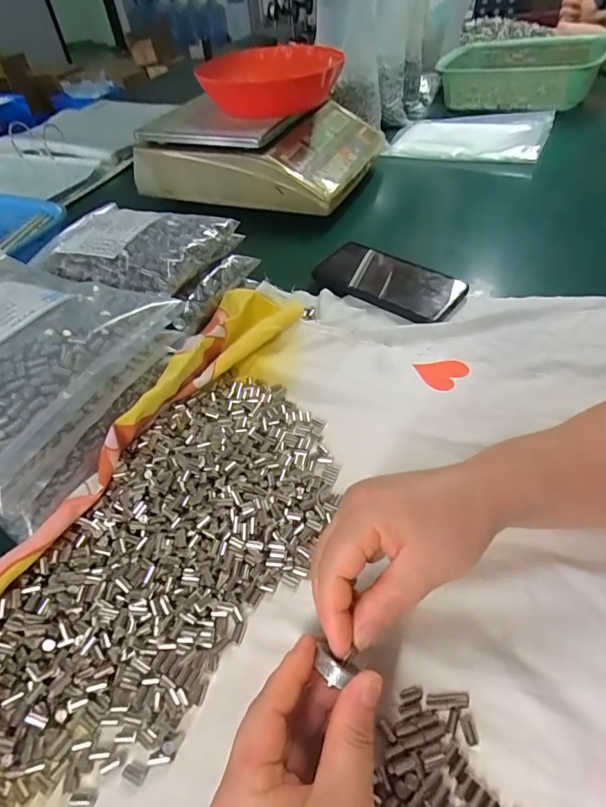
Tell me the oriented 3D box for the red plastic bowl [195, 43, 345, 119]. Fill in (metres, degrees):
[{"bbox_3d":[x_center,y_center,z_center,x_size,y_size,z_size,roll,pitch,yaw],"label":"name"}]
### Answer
[{"bbox_3d":[-0.040,-0.469,0.664,0.185,0.063,0.123,3,48,9],"label":"red plastic bowl"}]

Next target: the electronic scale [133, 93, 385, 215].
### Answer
[{"bbox_3d":[-0.058,-0.404,0.702,0.315,0.104,0.258,15,51,19],"label":"electronic scale"}]

